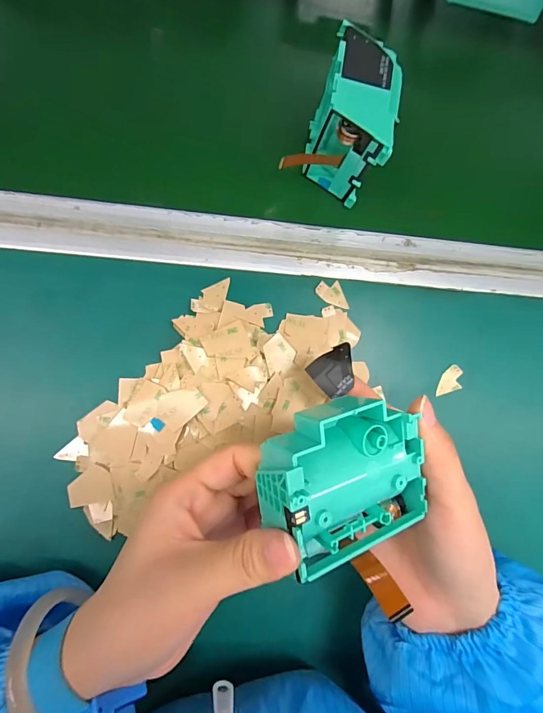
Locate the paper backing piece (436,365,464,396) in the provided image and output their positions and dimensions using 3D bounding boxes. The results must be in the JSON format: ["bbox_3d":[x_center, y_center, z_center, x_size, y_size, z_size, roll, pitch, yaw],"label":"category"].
[{"bbox_3d":[0.131,0.020,0.289,0.026,0.004,0.016,-45,96,-7],"label":"paper backing piece"}]

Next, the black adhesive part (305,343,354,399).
[{"bbox_3d":[0.040,0.010,0.239,0.028,0.010,0.027,-36,91,-9],"label":"black adhesive part"}]

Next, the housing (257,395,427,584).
[{"bbox_3d":[0.031,0.054,0.184,0.076,0.032,0.064,-14,100,-28],"label":"housing"}]

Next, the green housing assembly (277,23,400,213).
[{"bbox_3d":[0.044,-0.149,0.257,0.054,0.073,0.069,14,82,-7],"label":"green housing assembly"}]

